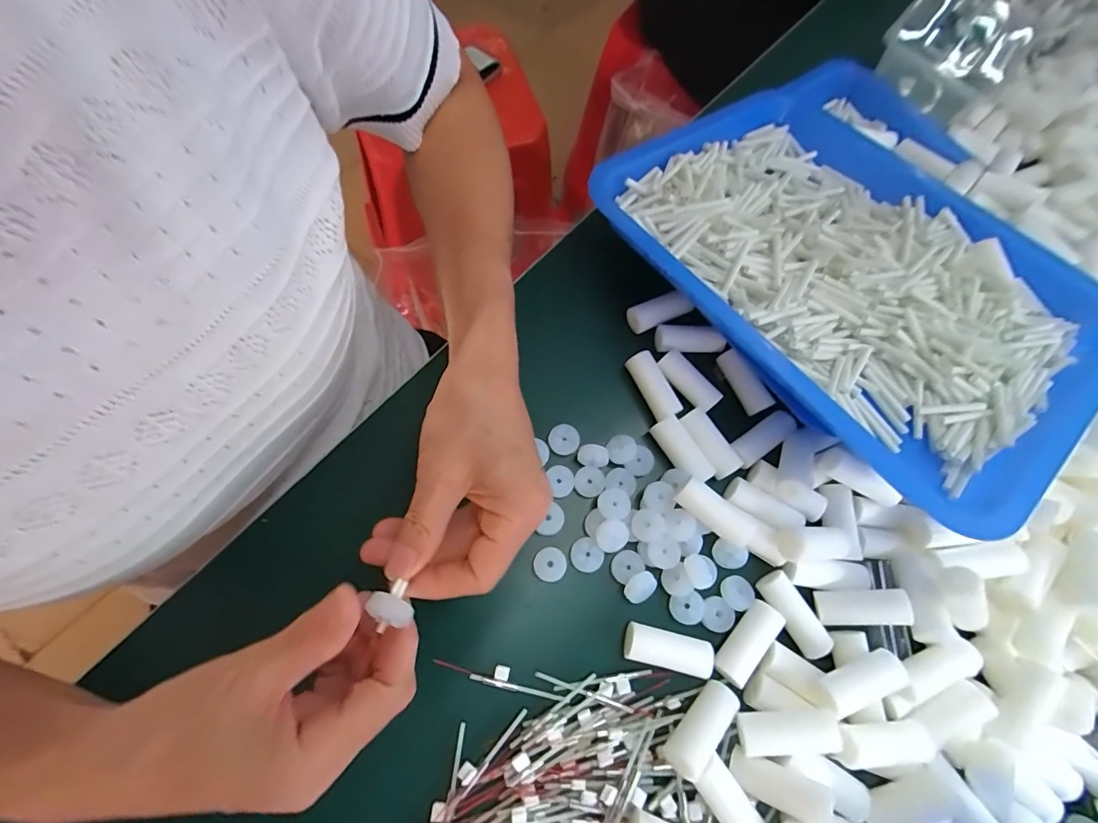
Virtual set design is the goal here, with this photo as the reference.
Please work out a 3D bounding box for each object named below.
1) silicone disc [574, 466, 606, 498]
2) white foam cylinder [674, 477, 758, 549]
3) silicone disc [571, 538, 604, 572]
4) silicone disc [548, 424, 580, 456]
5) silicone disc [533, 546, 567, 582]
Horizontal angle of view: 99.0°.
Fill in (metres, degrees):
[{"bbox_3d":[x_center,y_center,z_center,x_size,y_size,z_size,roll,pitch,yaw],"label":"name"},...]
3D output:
[{"bbox_3d":[0.028,0.048,0.321,0.020,0.007,0.019,2,70,-5],"label":"silicone disc"},{"bbox_3d":[0.106,0.065,0.302,0.051,0.023,0.018,37,71,8],"label":"white foam cylinder"},{"bbox_3d":[0.024,0.093,0.303,0.019,0.004,0.021,-38,78,-17],"label":"silicone disc"},{"bbox_3d":[0.011,0.019,0.327,0.021,0.005,0.019,24,70,3],"label":"silicone disc"},{"bbox_3d":[0.001,0.098,0.300,0.020,0.005,0.020,2,70,-5],"label":"silicone disc"}]

